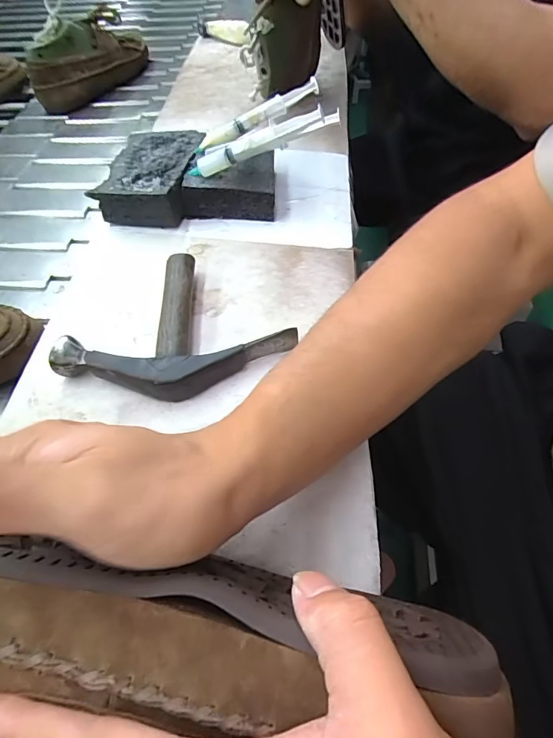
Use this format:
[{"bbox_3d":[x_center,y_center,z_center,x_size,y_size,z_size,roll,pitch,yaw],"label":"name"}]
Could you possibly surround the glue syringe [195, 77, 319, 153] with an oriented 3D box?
[{"bbox_3d":[-0.019,-0.255,0.428,0.137,0.018,0.023,-27,51,2],"label":"glue syringe"}]

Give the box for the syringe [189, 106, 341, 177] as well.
[{"bbox_3d":[-0.014,-0.205,0.383,0.143,0.022,0.018,-12,47,16],"label":"syringe"}]

